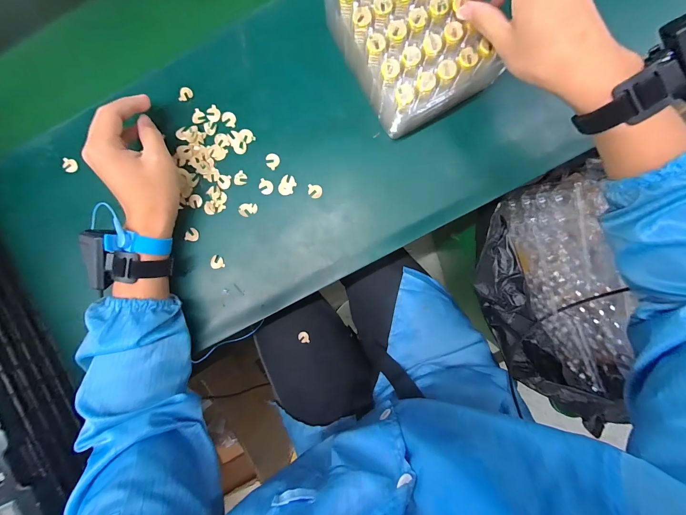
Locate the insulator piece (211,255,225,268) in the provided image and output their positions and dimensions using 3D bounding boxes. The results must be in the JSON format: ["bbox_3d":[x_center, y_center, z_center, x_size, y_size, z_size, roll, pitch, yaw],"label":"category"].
[{"bbox_3d":[-0.169,0.006,0.397,0.017,0.007,0.018,0,90,3],"label":"insulator piece"}]

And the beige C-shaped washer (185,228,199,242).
[{"bbox_3d":[-0.201,-0.030,0.394,0.016,0.005,0.018,14,91,3],"label":"beige C-shaped washer"}]

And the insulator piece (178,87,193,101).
[{"bbox_3d":[-0.207,-0.215,0.387,0.016,0.005,0.020,1,90,3],"label":"insulator piece"}]

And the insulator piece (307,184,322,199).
[{"bbox_3d":[-0.037,-0.086,0.386,0.019,0.004,0.018,0,90,3],"label":"insulator piece"}]

